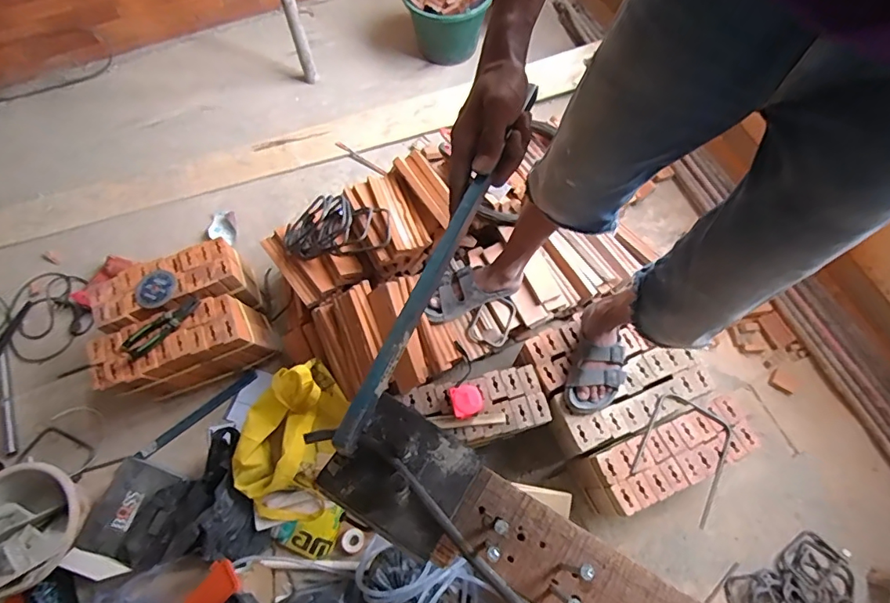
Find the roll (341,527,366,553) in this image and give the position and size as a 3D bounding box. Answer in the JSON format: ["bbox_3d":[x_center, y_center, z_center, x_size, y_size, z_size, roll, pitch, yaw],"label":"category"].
[{"bbox_3d":[-0.218,0.569,1.164,0.053,0.010,0.055,0,68,0],"label":"roll"}]

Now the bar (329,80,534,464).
[{"bbox_3d":[0.009,-0.056,0.398,0.015,0.011,0.375,23,63,9],"label":"bar"}]

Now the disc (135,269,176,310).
[{"bbox_3d":[-0.704,-0.031,1.189,0.096,0.005,0.097,0,68,0],"label":"disc"}]

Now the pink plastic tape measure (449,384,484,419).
[{"bbox_3d":[0.048,0.216,1.070,0.068,0.046,0.070,-12,68,-5],"label":"pink plastic tape measure"}]

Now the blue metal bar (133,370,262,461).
[{"bbox_3d":[-0.657,0.301,1.307,0.344,0.018,0.027,-39,73,-15],"label":"blue metal bar"}]

